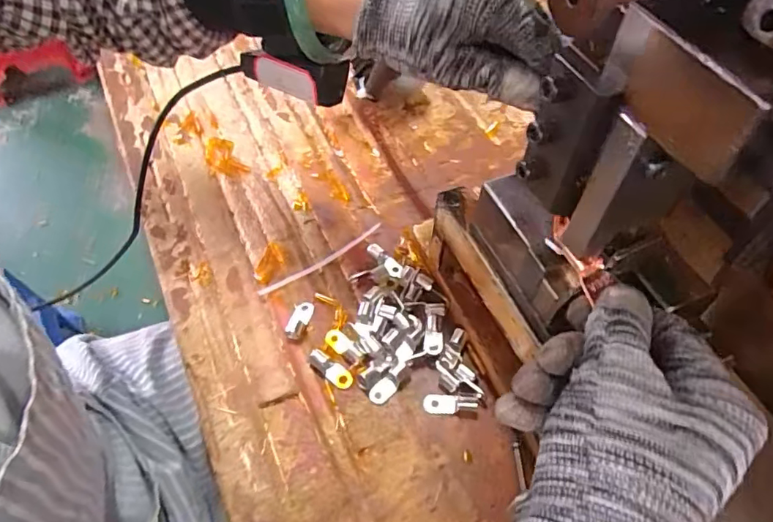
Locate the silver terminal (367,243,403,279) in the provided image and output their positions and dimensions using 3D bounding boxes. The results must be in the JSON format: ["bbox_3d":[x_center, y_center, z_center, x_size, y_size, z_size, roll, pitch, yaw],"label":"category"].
[{"bbox_3d":[0.000,-0.001,0.396,0.011,0.006,0.034,-35,62,-24],"label":"silver terminal"}]

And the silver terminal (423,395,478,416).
[{"bbox_3d":[0.041,0.092,0.331,0.033,0.007,0.012,4,54,1],"label":"silver terminal"}]

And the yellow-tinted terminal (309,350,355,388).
[{"bbox_3d":[-0.037,0.071,0.341,0.033,0.009,0.012,27,58,16],"label":"yellow-tinted terminal"}]

